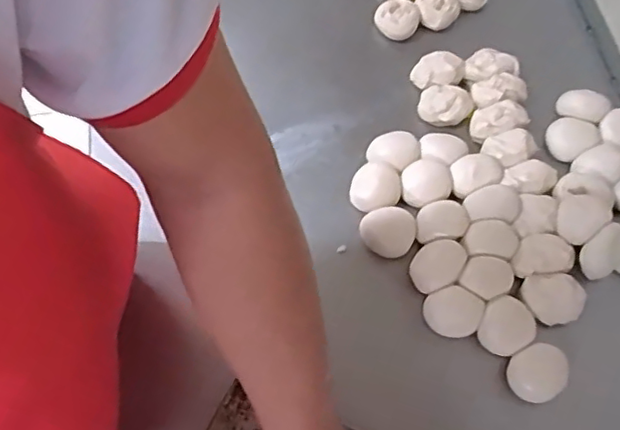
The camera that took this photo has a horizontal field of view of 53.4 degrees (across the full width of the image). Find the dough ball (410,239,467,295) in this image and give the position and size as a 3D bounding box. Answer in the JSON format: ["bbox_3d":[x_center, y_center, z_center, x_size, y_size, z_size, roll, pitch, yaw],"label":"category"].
[{"bbox_3d":[0.124,0.051,0.602,0.044,0.022,0.057,28,68,13],"label":"dough ball"}]

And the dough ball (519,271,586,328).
[{"bbox_3d":[0.235,0.080,0.595,0.054,0.024,0.046,-5,65,-2],"label":"dough ball"}]

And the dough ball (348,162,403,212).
[{"bbox_3d":[0.068,-0.027,0.650,0.052,0.026,0.052,0,65,1],"label":"dough ball"}]

